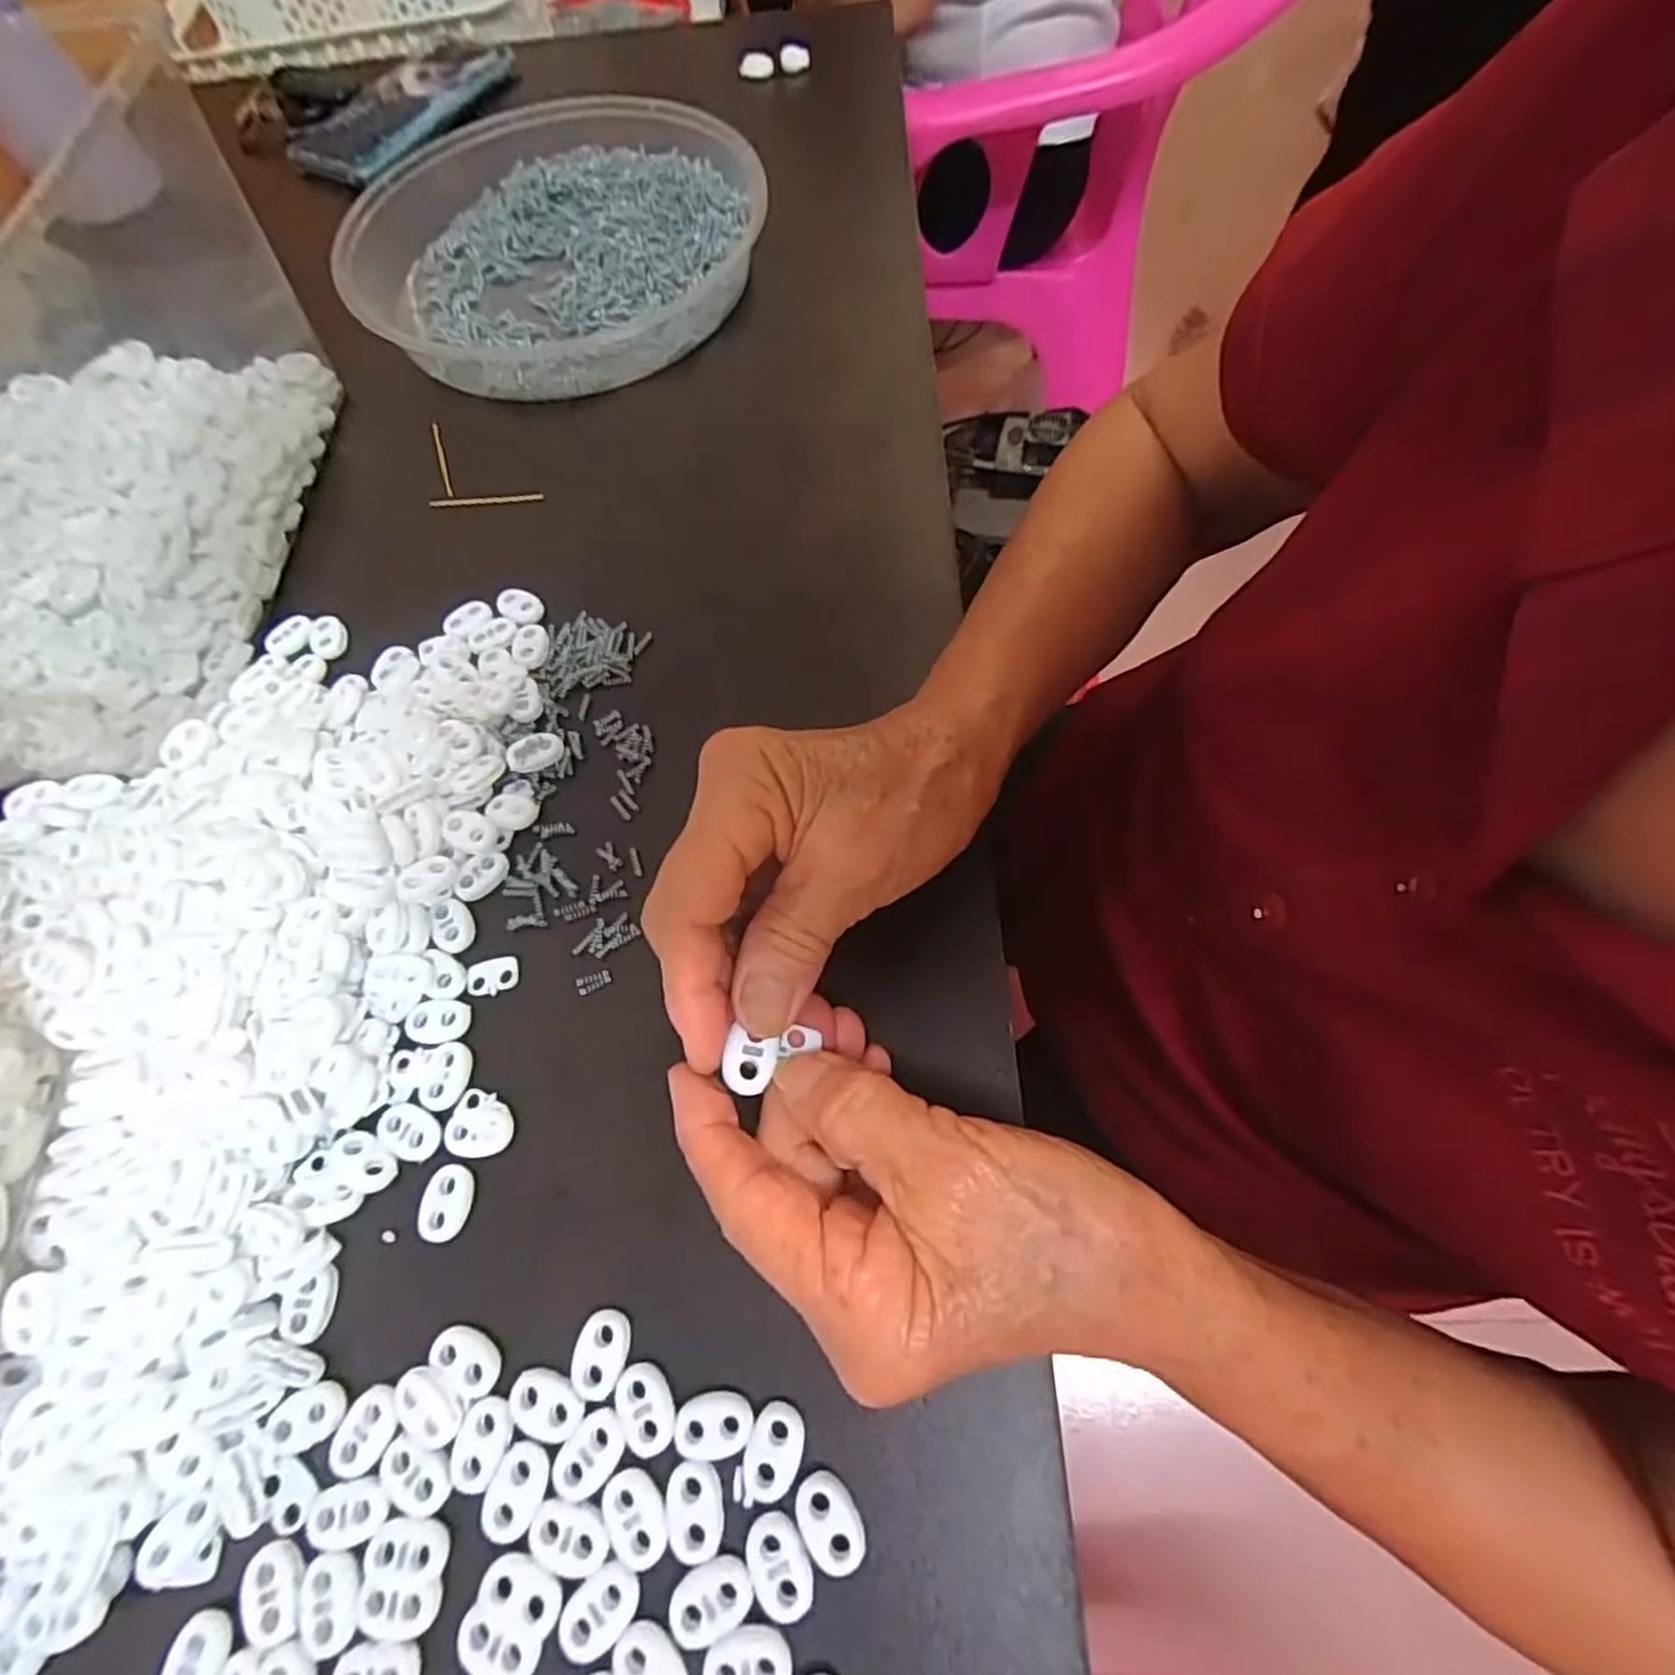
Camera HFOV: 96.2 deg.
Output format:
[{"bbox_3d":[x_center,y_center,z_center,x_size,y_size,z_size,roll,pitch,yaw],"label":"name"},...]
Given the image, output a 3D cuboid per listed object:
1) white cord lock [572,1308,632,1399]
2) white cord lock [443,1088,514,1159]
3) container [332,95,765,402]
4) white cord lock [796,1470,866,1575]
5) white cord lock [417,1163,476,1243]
[{"bbox_3d":[-0.071,0.154,0.224,0.016,0.004,0.022,14,67,7],"label":"white cord lock"},{"bbox_3d":[-0.120,0.097,0.254,0.022,0.004,0.021,8,66,4],"label":"white cord lock"},{"bbox_3d":[-0.159,-0.338,0.425,0.221,0.038,0.208,0,66,0],"label":"container"},{"bbox_3d":[-0.002,0.186,0.203,0.015,0.004,0.022,-34,70,-14],"label":"white cord lock"},{"bbox_3d":[-0.127,0.119,0.244,0.016,0.004,0.023,4,66,2],"label":"white cord lock"}]

